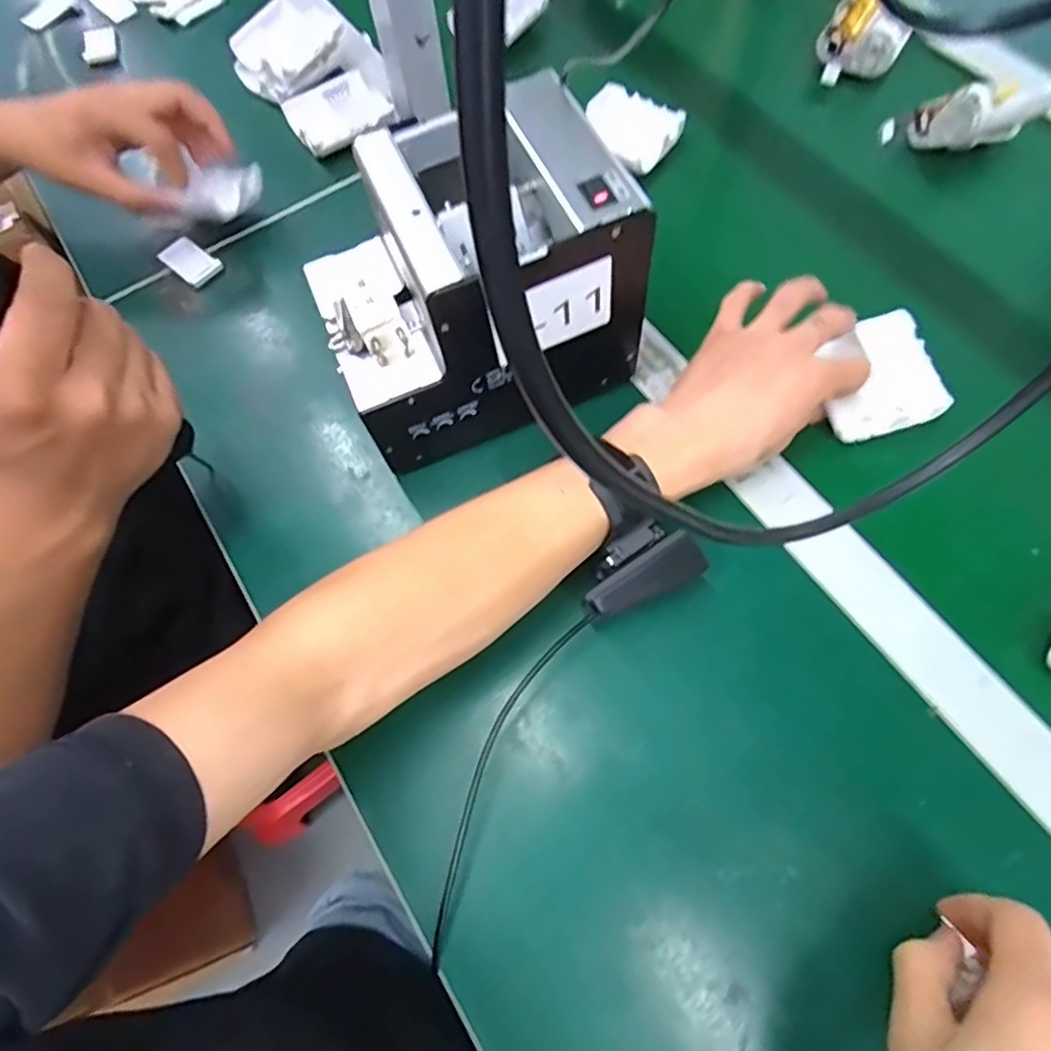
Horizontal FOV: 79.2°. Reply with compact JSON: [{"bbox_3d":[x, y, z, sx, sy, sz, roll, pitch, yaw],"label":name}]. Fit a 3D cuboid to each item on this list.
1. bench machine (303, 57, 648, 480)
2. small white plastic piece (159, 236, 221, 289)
[{"bbox_3d":[-0.036,-0.148,0.399,0.180,0.154,0.131,-24,68,-7],"label":"bench machine"},{"bbox_3d":[-0.276,-0.216,0.522,0.054,0.009,0.031,37,74,17],"label":"small white plastic piece"}]

